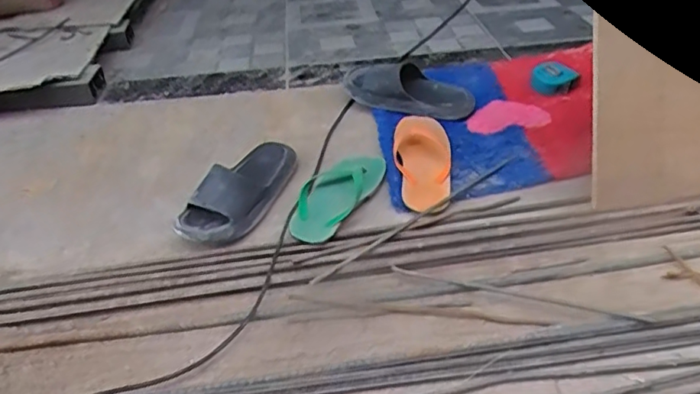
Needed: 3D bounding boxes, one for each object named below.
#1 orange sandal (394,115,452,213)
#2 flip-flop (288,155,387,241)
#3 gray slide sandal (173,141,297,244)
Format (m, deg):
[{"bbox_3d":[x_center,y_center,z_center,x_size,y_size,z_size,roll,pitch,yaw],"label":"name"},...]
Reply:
[{"bbox_3d":[0.126,-0.065,0.997,0.100,0.044,0.237,0,36,5],"label":"orange sandal"},{"bbox_3d":[-0.029,-0.008,0.953,0.108,0.034,0.216,20,42,29],"label":"flip-flop"},{"bbox_3d":[-0.179,-0.019,0.958,0.106,0.056,0.256,13,39,22],"label":"gray slide sandal"}]

